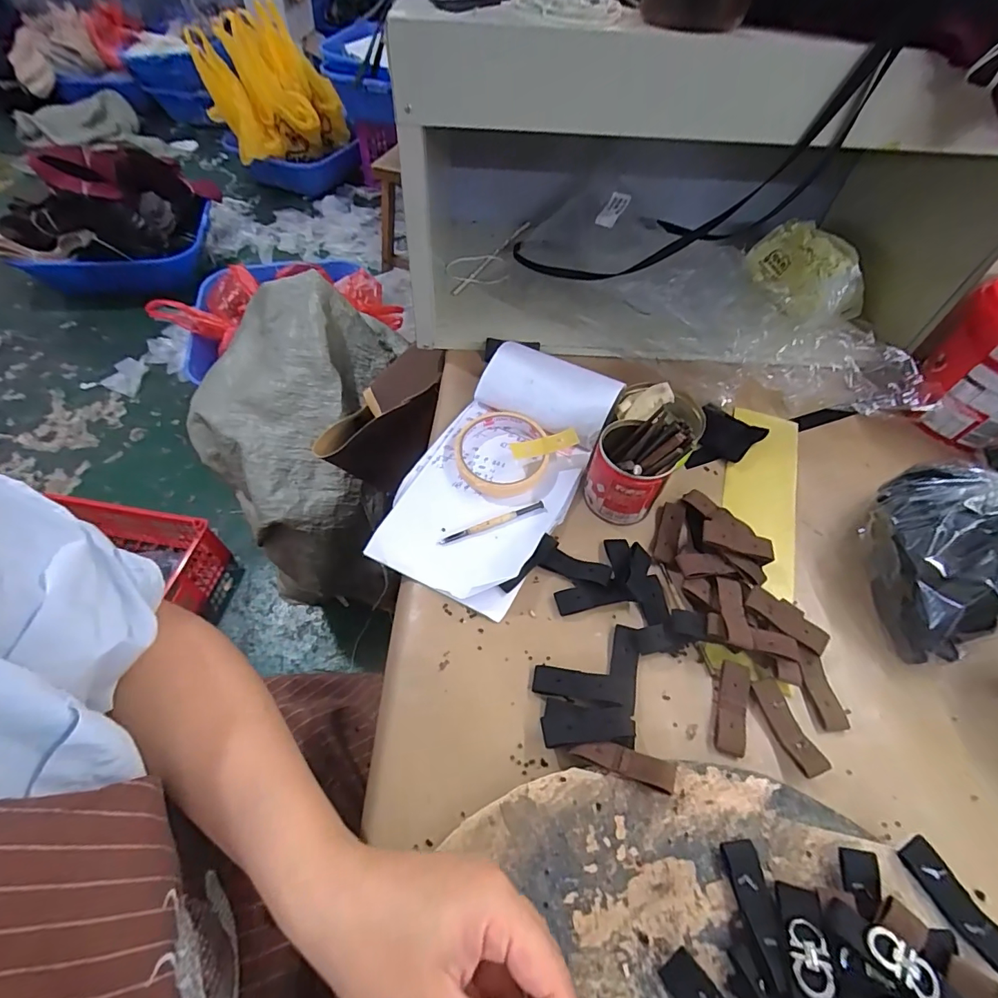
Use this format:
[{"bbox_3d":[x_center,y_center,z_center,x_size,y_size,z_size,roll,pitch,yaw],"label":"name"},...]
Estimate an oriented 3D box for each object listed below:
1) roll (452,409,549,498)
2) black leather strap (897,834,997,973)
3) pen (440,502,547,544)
[{"bbox_3d":[0.002,-0.043,0.438,0.082,0.016,0.088,2,56,-4],"label":"roll"},{"bbox_3d":[0.256,0.226,0.263,0.019,0.004,0.064,-29,59,-7],"label":"black leather strap"},{"bbox_3d":[-0.005,0.020,0.404,0.096,0.004,0.007,-17,59,-16],"label":"pen"}]

